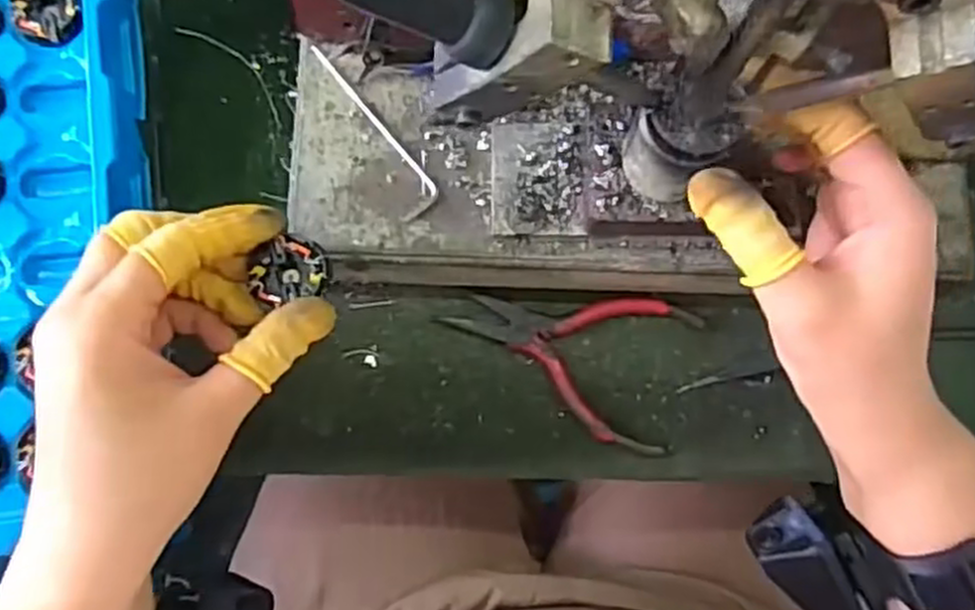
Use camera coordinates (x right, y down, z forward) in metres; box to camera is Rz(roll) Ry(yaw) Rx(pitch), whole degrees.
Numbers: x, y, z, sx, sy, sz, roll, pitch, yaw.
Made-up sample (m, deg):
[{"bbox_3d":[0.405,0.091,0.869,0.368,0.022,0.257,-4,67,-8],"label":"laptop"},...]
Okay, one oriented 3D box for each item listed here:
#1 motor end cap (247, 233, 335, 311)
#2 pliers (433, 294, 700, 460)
[{"bbox_3d":[-0.073,-0.013,0.295,0.029,0.009,0.025,-11,81,-3],"label":"motor end cap"},{"bbox_3d":[0.039,0.019,0.371,0.113,0.010,0.069,21,81,2],"label":"pliers"}]

